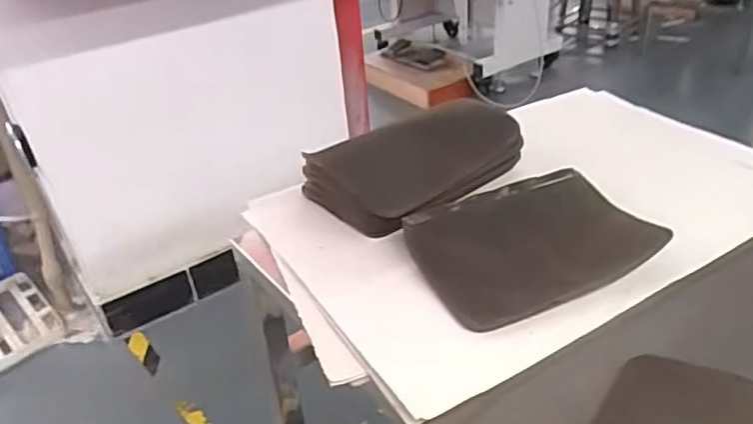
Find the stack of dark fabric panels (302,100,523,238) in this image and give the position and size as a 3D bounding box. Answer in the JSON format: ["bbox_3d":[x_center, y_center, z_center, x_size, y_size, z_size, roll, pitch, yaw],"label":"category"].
[{"bbox_3d":[0.051,-0.059,0.685,0.241,0.055,0.136,-25,39,-28],"label":"stack of dark fabric panels"}]

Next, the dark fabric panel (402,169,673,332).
[{"bbox_3d":[0.148,0.025,0.577,0.223,0.024,0.145,-17,35,-18],"label":"dark fabric panel"}]

